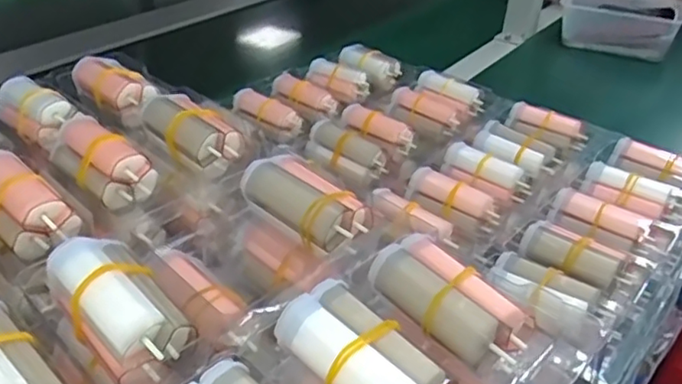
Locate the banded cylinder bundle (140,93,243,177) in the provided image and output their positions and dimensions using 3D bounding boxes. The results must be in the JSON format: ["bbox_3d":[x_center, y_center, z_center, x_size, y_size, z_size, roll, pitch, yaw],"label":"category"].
[{"bbox_3d":[-0.090,-0.036,0.364,0.034,0.028,0.063,-26,43,-35],"label":"banded cylinder bundle"}]

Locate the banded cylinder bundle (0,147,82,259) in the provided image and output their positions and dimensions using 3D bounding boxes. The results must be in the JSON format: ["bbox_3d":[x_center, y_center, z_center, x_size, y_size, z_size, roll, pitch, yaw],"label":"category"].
[{"bbox_3d":[-0.163,0.004,0.303,0.062,0.024,0.030,27,41,31],"label":"banded cylinder bundle"}]

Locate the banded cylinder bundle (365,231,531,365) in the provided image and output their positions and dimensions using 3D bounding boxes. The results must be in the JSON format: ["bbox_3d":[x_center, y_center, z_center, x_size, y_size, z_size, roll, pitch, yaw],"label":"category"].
[{"bbox_3d":[0.044,0.043,0.253,0.031,0.016,0.067,-26,43,-35],"label":"banded cylinder bundle"}]

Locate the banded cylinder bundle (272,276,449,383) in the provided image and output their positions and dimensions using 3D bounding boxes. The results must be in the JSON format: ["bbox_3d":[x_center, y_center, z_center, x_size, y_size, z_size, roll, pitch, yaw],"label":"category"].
[{"bbox_3d":[0.010,0.062,0.223,0.032,0.019,0.070,-27,44,-36],"label":"banded cylinder bundle"}]

